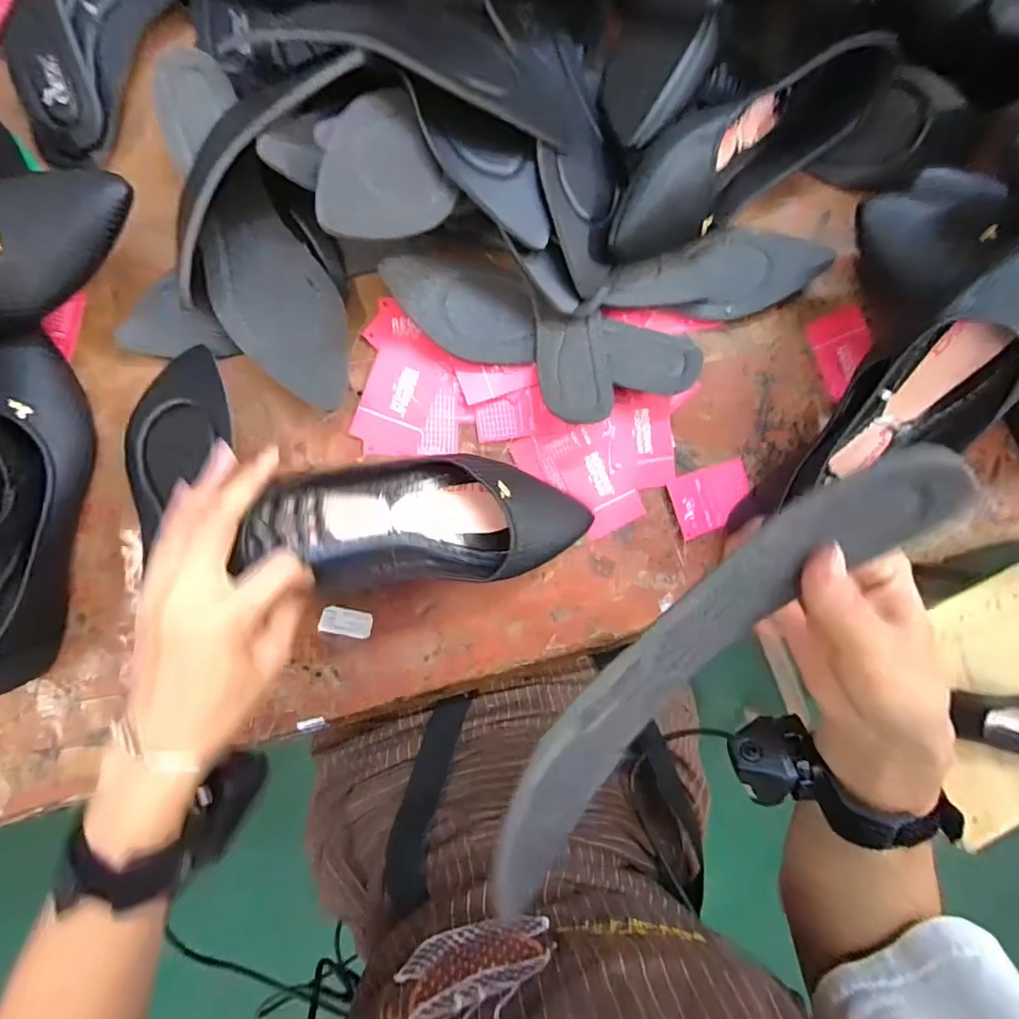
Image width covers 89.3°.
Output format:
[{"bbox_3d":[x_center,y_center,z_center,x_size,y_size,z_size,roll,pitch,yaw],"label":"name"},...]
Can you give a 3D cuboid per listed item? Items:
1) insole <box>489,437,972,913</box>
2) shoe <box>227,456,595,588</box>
[{"bbox_3d":[0.069,0.069,0.204,0.076,0.025,0.238,30,106,-39],"label":"insole"},{"bbox_3d":[-0.058,0.005,0.371,0.231,0.054,0.086,0,91,-18],"label":"shoe"}]

